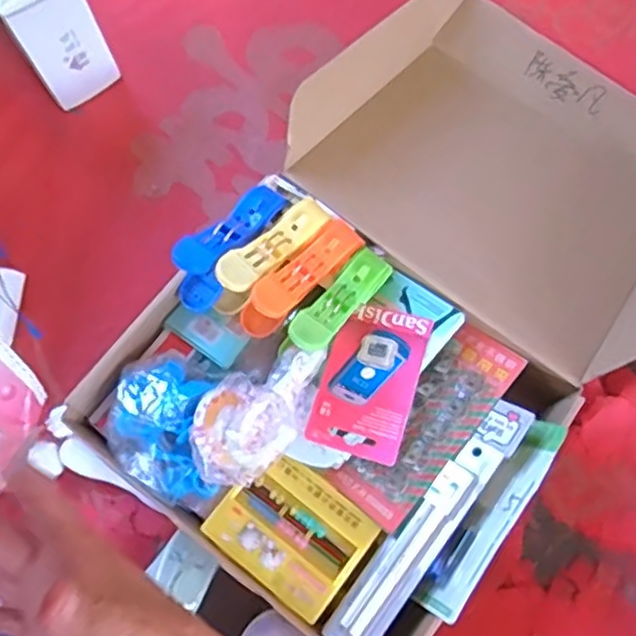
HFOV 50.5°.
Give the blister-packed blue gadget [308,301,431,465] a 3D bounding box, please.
[{"bbox_3d":[0.043,0.051,0.552,0.074,0.011,0.124,17,73,5],"label":"blister-packed blue gadget"}]

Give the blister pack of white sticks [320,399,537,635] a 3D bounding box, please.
[{"bbox_3d":[0.087,0.158,0.515,0.036,0.022,0.226,38,76,10],"label":"blister pack of white sticks"}]

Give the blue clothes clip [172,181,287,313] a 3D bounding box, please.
[{"bbox_3d":[-0.074,-0.064,0.557,0.034,0.056,0.119,37,76,10],"label":"blue clothes clip"}]

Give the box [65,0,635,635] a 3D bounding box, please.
[{"bbox_3d":[0.103,-0.049,0.592,0.341,0.115,0.591,38,76,10],"label":"box"}]

